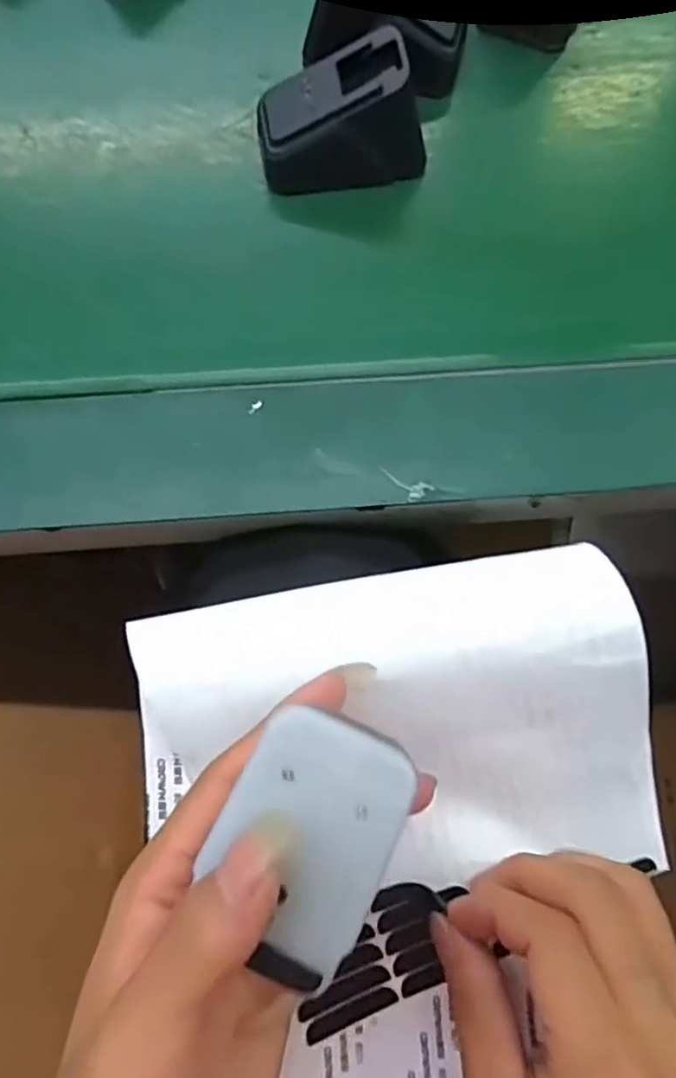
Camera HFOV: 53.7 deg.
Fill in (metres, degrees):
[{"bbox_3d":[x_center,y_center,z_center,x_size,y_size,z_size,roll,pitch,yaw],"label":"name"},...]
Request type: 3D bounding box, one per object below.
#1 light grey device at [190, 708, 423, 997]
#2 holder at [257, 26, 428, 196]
[{"bbox_3d":[-0.009,0.079,0.172,0.043,0.012,0.064,23,80,4],"label":"light grey device"},{"bbox_3d":[0.002,-0.172,0.273,0.067,0.042,0.035,-11,79,-2],"label":"holder"}]

